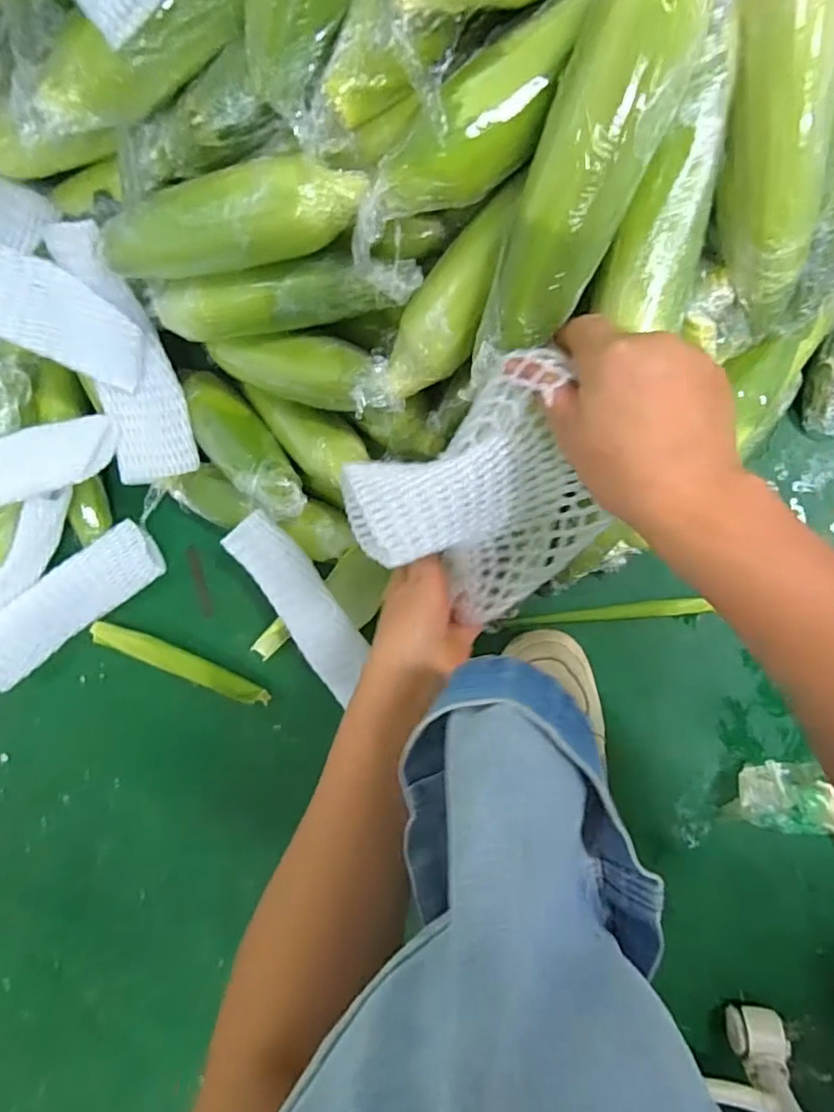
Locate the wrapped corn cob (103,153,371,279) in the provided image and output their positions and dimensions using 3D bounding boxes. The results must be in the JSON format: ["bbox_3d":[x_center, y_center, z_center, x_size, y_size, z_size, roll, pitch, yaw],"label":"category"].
[{"bbox_3d":[-0.126,-0.213,0.385,0.194,0.049,0.050,-1,86,7],"label":"wrapped corn cob"}]

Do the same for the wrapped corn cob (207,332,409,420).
[{"bbox_3d":[-0.097,-0.147,0.465,0.201,0.042,0.052,21,89,33],"label":"wrapped corn cob"}]

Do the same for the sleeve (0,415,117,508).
[{"bbox_3d":[-0.360,-0.075,0.516,0.205,0.032,0.065,-11,85,6],"label":"sleeve"}]

